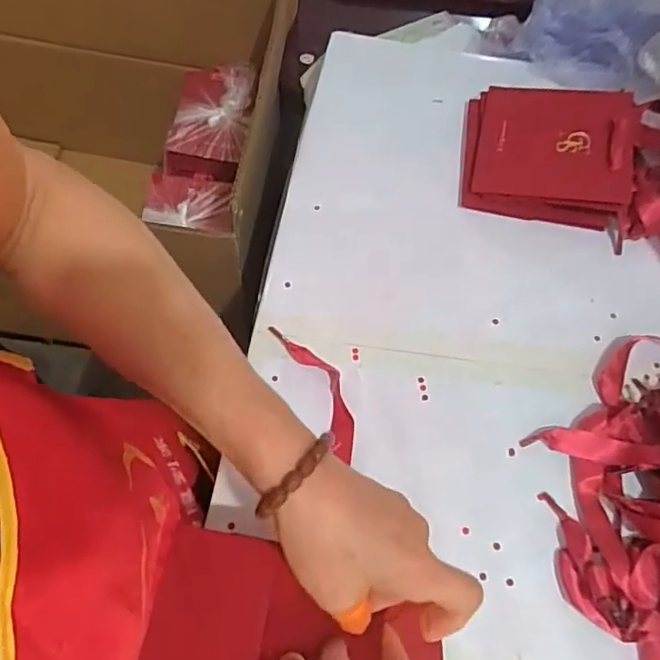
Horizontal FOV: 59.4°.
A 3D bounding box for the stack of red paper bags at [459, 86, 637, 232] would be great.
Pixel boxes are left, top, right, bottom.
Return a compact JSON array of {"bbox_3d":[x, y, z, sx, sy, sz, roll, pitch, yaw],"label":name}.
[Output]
[{"bbox_3d":[0.213,-0.177,0.562,0.154,0.045,0.148,11,64,2],"label":"stack of red paper bags"}]

